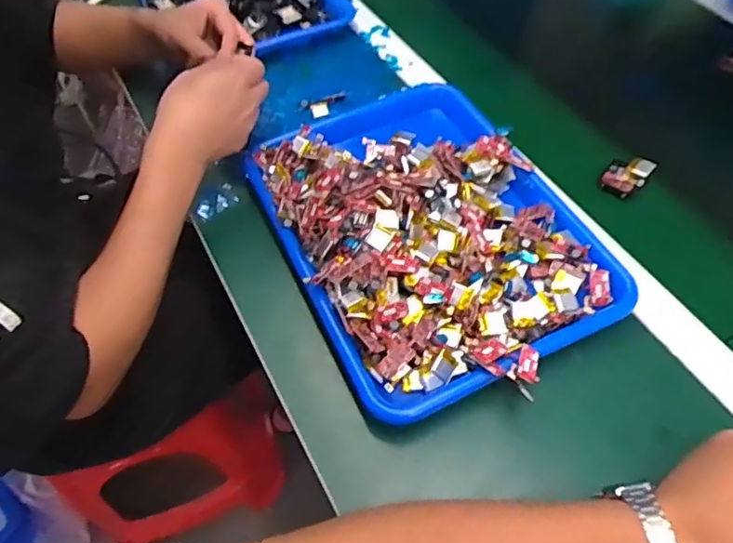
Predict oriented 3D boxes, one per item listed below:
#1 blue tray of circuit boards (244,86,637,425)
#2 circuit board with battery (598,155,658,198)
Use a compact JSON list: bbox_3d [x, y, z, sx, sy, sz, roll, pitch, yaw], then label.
[{"bbox_3d":[0.054,-0.050,0.514,0.259,0.059,0.339,-22,57,-13],"label":"blue tray of circuit boards"},{"bbox_3d":[0.267,-0.098,0.575,0.039,0.018,0.051,32,62,22],"label":"circuit board with battery"}]

